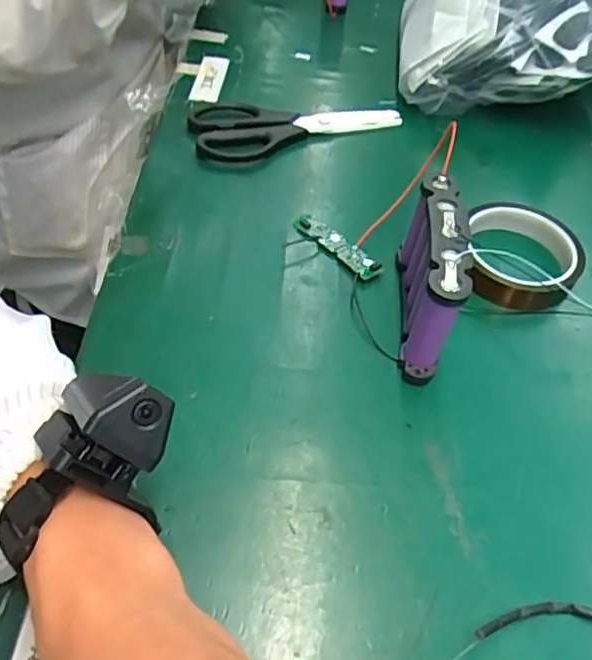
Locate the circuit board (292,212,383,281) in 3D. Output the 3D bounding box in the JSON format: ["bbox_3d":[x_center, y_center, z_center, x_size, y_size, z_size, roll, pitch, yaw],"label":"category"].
[{"bbox_3d":[0.029,-0.064,0.451,0.018,0.010,0.081,-36,62,-30],"label":"circuit board"}]

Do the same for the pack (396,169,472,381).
[{"bbox_3d":[0.086,-0.030,0.387,0.029,0.082,0.108,7,50,0],"label":"pack"}]

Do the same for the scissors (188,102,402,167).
[{"bbox_3d":[-0.001,-0.190,0.554,0.194,0.020,0.091,-15,54,-18],"label":"scissors"}]

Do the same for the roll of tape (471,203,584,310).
[{"bbox_3d":[0.169,-0.055,0.453,0.080,0.034,0.092,14,51,5],"label":"roll of tape"}]

